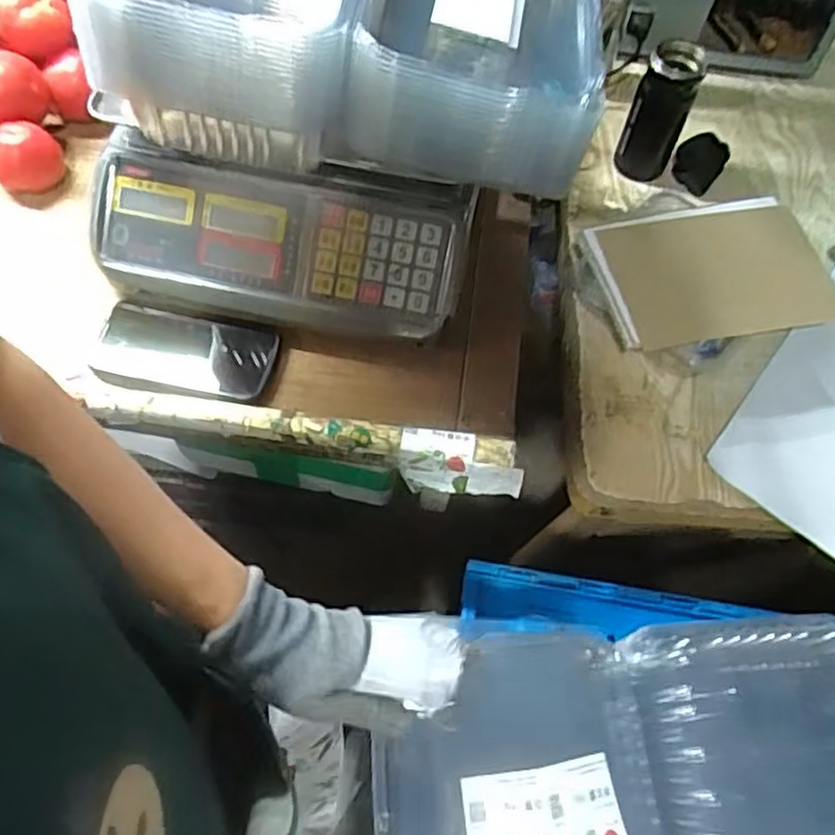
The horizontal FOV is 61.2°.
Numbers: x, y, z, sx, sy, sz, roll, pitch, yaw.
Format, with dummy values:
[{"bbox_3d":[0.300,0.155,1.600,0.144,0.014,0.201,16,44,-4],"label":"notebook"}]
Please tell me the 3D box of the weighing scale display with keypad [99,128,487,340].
[{"bbox_3d":[-0.126,-0.157,0.618,0.331,0.083,0.107,11,63,2],"label":"weighing scale display with keypad"}]

